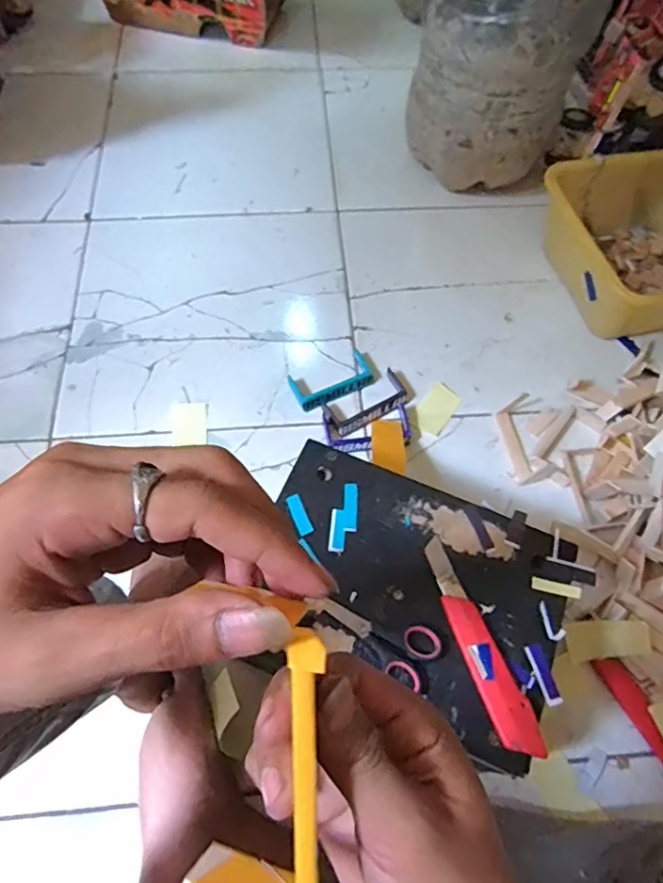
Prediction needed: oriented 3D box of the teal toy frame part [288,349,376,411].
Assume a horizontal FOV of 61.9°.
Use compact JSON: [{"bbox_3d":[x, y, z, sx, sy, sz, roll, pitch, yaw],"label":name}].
[{"bbox_3d":[0.001,-0.083,0.751,0.110,0.007,0.060,-22,66,-13],"label":"teal toy frame part"}]

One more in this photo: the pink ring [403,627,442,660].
[{"bbox_3d":[0.078,0.172,0.473,0.033,0.006,0.025,17,63,6],"label":"pink ring"}]

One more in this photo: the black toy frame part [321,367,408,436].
[{"bbox_3d":[0.047,-0.052,0.731,0.117,0.016,0.054,-28,67,-16],"label":"black toy frame part"}]

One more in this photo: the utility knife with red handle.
[{"bbox_3d":[0.123,0.170,0.471,0.033,0.020,0.182,-17,65,-11],"label":"utility knife with red handle"}]

